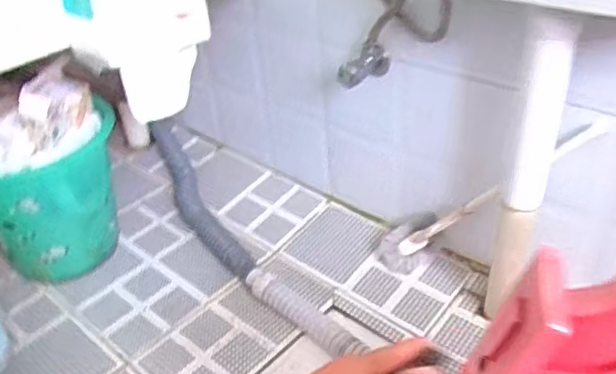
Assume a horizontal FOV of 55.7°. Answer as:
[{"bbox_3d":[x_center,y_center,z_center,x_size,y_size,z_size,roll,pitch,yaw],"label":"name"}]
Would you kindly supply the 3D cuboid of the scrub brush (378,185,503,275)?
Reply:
[{"bbox_3d":[0.202,0.059,0.877,0.070,0.241,0.068,44,46,-3],"label":"scrub brush"}]

